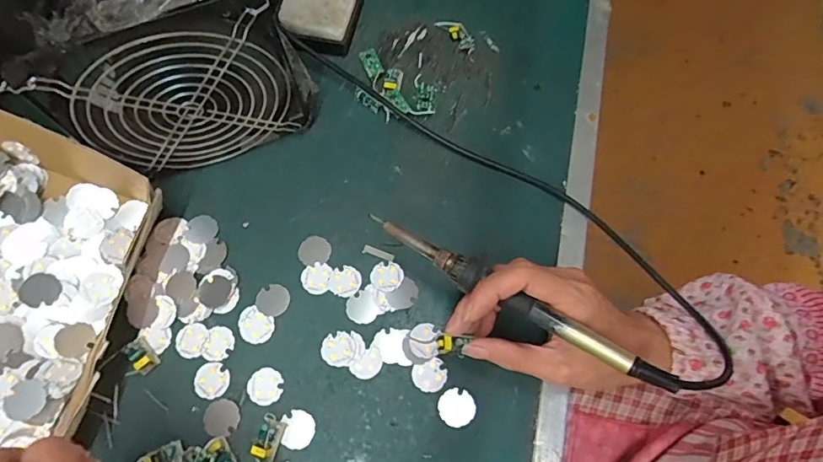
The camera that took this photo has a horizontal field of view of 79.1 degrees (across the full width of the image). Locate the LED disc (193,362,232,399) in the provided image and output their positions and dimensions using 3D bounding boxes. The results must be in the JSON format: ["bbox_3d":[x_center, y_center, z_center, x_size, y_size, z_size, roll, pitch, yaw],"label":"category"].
[{"bbox_3d":[-0.142,0.106,0.353,0.025,0.004,0.024,1,69,-1],"label":"LED disc"}]

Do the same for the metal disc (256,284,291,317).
[{"bbox_3d":[-0.104,0.051,0.371,0.024,0.004,0.023,1,69,-1],"label":"metal disc"}]

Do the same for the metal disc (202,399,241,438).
[{"bbox_3d":[-0.132,0.130,0.345,0.024,0.004,0.024,1,69,-1],"label":"metal disc"}]

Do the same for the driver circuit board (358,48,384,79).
[{"bbox_3d":[-0.034,-0.146,0.432,0.015,0.004,0.025,-28,89,13],"label":"driver circuit board"}]

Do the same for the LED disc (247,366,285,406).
[{"bbox_3d":[-0.103,0.109,0.351,0.025,0.004,0.024,1,69,-1],"label":"LED disc"}]

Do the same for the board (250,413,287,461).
[{"bbox_3d":[-0.097,0.141,0.335,0.016,0.012,0.032,16,70,4],"label":"board"}]

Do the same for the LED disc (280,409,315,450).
[{"bbox_3d":[-0.078,0.136,0.342,0.023,0.004,0.025,1,69,-1],"label":"LED disc"}]

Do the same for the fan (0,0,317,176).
[{"bbox_3d":[-0.159,-0.109,0.348,0.161,0.148,0.064,-23,72,-10],"label":"fan"}]

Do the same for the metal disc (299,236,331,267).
[{"bbox_3d":[-0.075,0.015,0.384,0.024,0.004,0.023,1,69,-1],"label":"metal disc"}]

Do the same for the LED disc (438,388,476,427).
[{"bbox_3d":[0.032,0.123,0.348,0.025,0.004,0.025,1,69,-1],"label":"LED disc"}]

